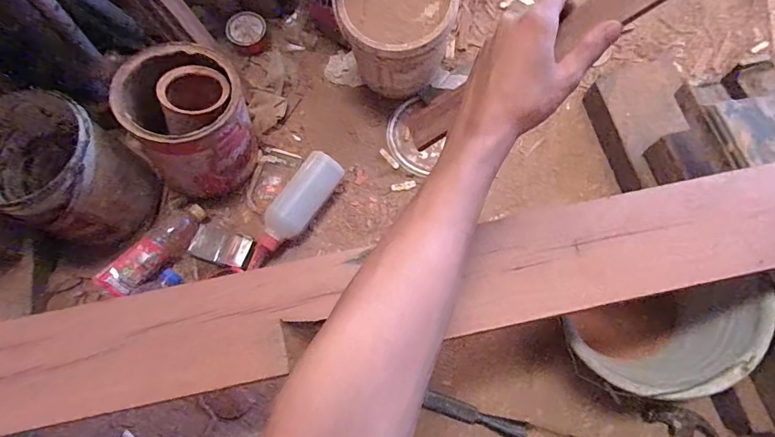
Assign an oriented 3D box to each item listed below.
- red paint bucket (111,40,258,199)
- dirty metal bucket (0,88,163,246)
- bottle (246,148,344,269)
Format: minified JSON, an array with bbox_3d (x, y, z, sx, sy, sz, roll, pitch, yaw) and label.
[{"bbox_3d":[-0.309,-0.156,0.682,0.182,0.186,0.175,-26,73,-7],"label":"red paint bucket"},{"bbox_3d":[-0.496,-0.065,0.664,0.184,0.204,0.174,26,74,10],"label":"dirty metal bucket"},{"bbox_3d":[-0.157,-0.012,0.698,0.056,0.053,0.216,33,75,12],"label":"bottle"}]

